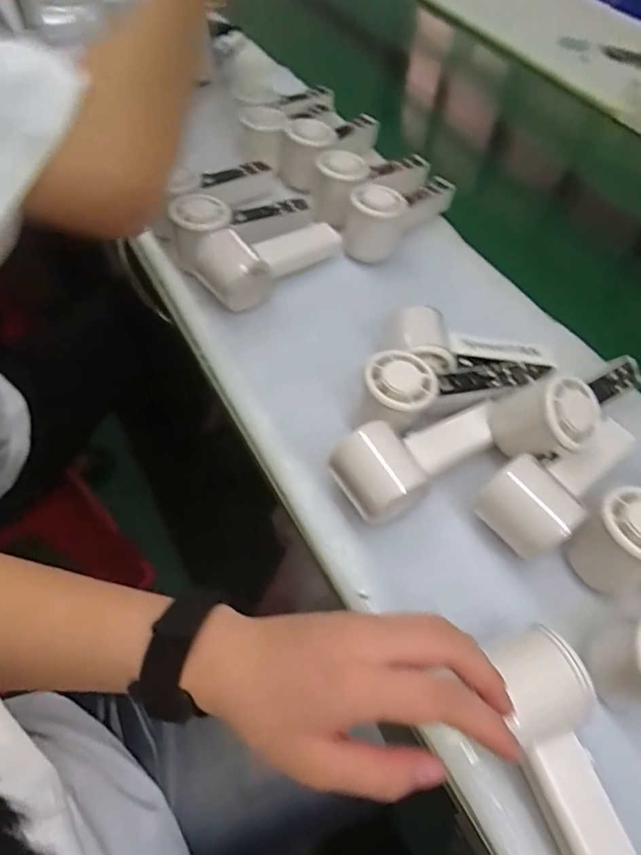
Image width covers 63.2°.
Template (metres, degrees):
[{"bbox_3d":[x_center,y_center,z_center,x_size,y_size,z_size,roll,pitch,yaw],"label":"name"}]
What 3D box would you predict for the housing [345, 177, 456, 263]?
[{"bbox_3d":[0.086,-0.240,0.575,0.050,0.067,0.156,38,62,20],"label":"housing"}]

